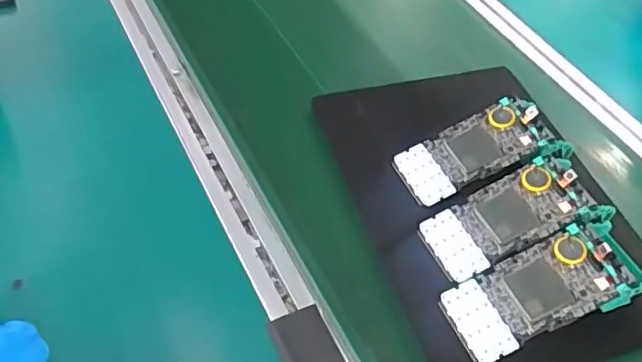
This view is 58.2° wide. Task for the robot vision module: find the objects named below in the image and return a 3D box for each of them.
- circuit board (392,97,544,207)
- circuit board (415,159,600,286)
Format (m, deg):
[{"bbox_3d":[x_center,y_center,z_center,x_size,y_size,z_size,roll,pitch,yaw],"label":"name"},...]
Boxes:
[{"bbox_3d":[0.147,-0.031,0.565,0.144,0.004,0.064,-28,61,-3],"label":"circuit board"},{"bbox_3d":[0.164,0.033,0.514,0.141,0.006,0.068,-28,58,-3],"label":"circuit board"}]

